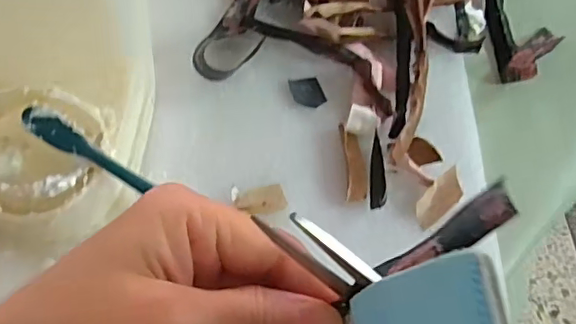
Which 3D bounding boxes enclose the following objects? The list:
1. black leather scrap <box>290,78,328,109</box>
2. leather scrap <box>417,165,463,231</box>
[{"bbox_3d":[0.012,-0.042,0.336,0.018,0.004,0.021,-22,70,-10],"label":"black leather scrap"},{"bbox_3d":[0.084,0.020,0.311,0.036,0.004,0.016,-39,74,-16],"label":"leather scrap"}]

